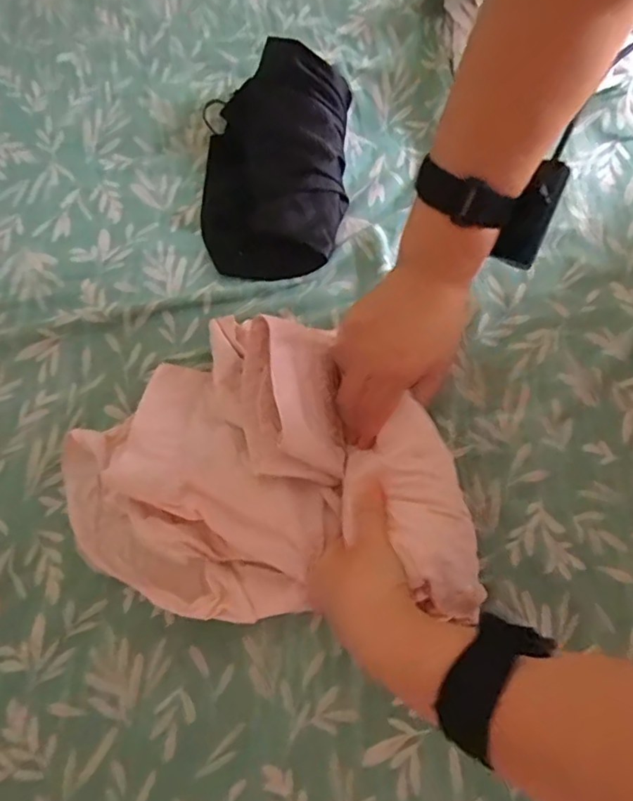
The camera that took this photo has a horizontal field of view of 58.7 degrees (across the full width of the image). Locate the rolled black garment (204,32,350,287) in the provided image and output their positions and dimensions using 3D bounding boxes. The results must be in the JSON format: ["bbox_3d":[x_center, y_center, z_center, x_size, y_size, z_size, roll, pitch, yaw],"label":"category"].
[{"bbox_3d":[-0.041,-0.225,0.513,0.135,0.057,0.222,1,71,3],"label":"rolled black garment"}]

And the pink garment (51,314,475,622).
[{"bbox_3d":[-0.046,0.046,0.415,0.293,0.060,0.209,-2,70,2],"label":"pink garment"}]

